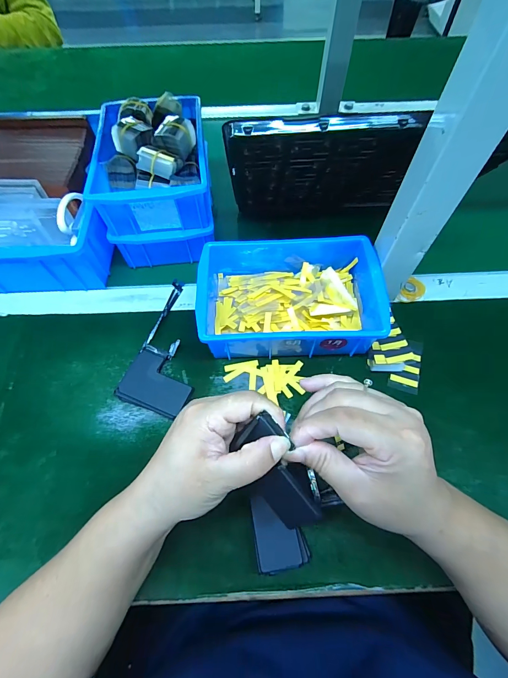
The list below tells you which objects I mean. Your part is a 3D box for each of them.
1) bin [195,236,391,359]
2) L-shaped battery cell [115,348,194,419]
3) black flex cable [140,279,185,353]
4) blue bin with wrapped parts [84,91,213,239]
[{"bbox_3d":[0.039,-0.060,0.373,0.202,0.053,0.152,-1,62,0],"label":"bin"},{"bbox_3d":[-0.107,0.050,0.358,0.080,0.019,0.060,19,64,10],"label":"L-shaped battery cell"},{"bbox_3d":[-0.113,-0.034,0.400,0.015,0.015,0.116,13,60,4],"label":"black flex cable"},{"bbox_3d":[-0.126,-0.227,0.403,0.133,0.072,0.187,-6,62,-3],"label":"blue bin with wrapped parts"}]

